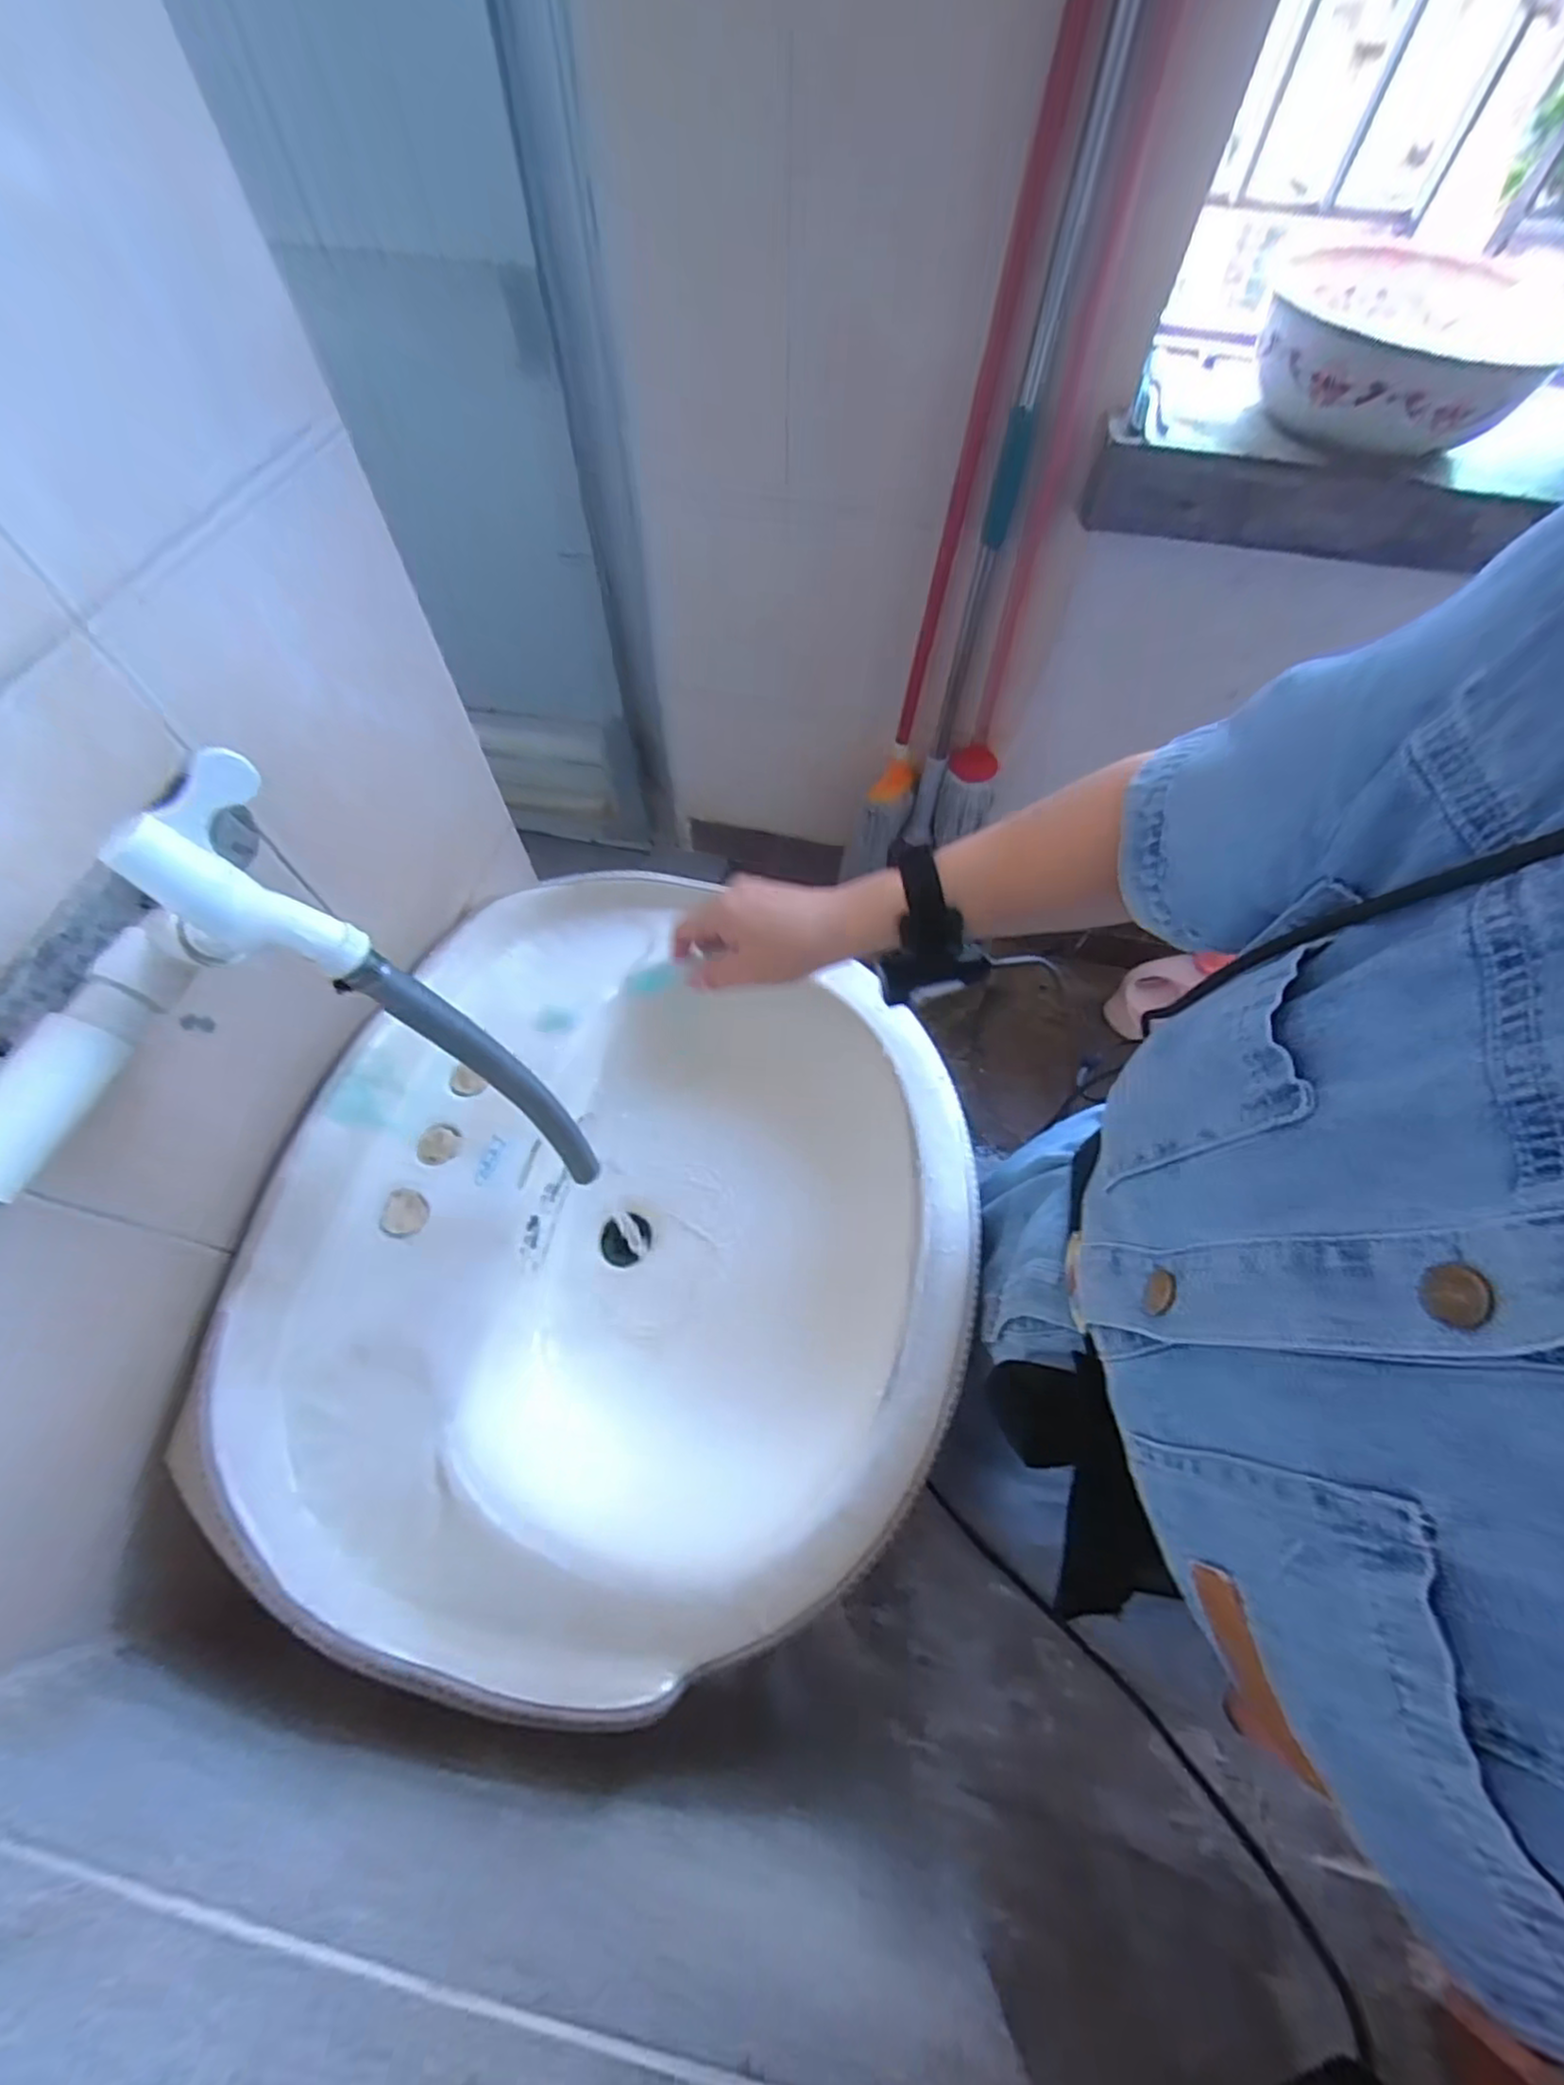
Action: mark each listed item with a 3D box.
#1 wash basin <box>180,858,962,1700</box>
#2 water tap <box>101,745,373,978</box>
[{"bbox_3d":[-0.087,0.147,0.539,0.449,0.208,0.523,18,63,8],"label":"wash basin"},{"bbox_3d":[-0.207,-0.059,0.270,0.058,0.065,0.058,41,68,19],"label":"water tap"}]

